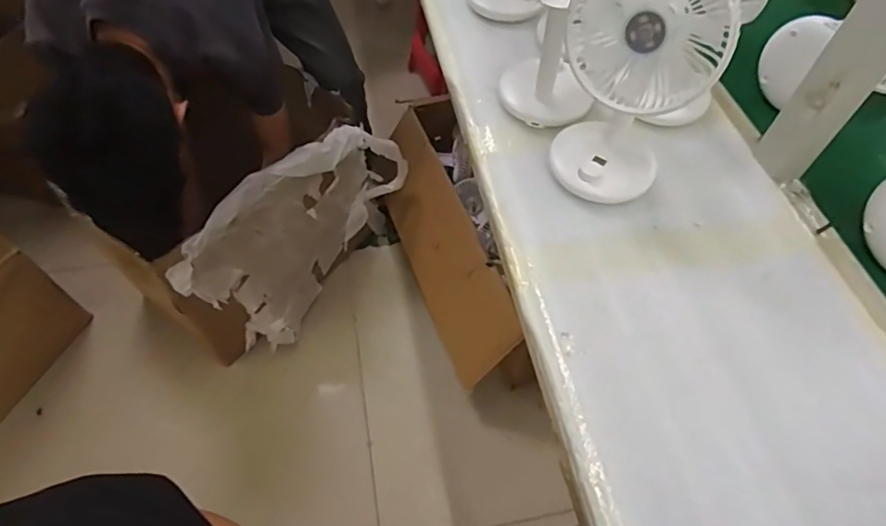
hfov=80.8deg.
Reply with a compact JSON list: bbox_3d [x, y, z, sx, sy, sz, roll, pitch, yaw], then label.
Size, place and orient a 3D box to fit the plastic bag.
[{"bbox_3d":[-0.295,-0.060,1.128,0.106,0.359,0.533,33,62,18],"label":"plastic bag"}]

